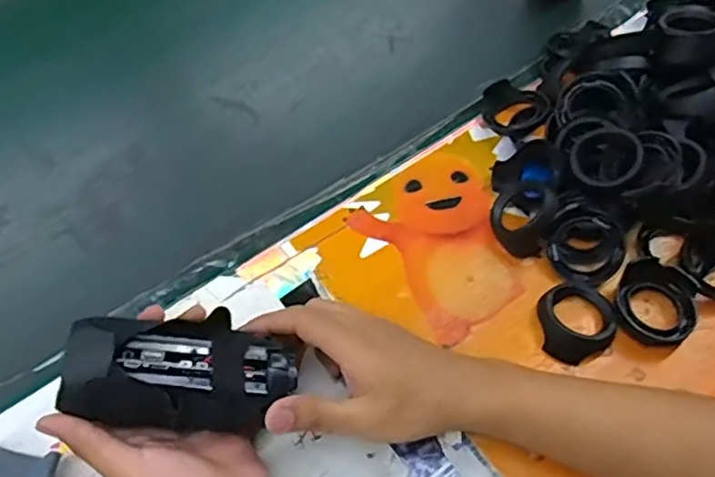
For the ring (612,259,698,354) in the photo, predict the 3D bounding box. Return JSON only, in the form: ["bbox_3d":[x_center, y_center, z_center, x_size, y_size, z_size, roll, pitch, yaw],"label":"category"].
[{"bbox_3d":[0.238,0.052,0.502,0.064,0.022,0.067,-1,58,1],"label":"ring"}]

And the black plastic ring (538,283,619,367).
[{"bbox_3d":[0.174,0.064,0.499,0.059,0.021,0.066,27,62,18],"label":"black plastic ring"}]

